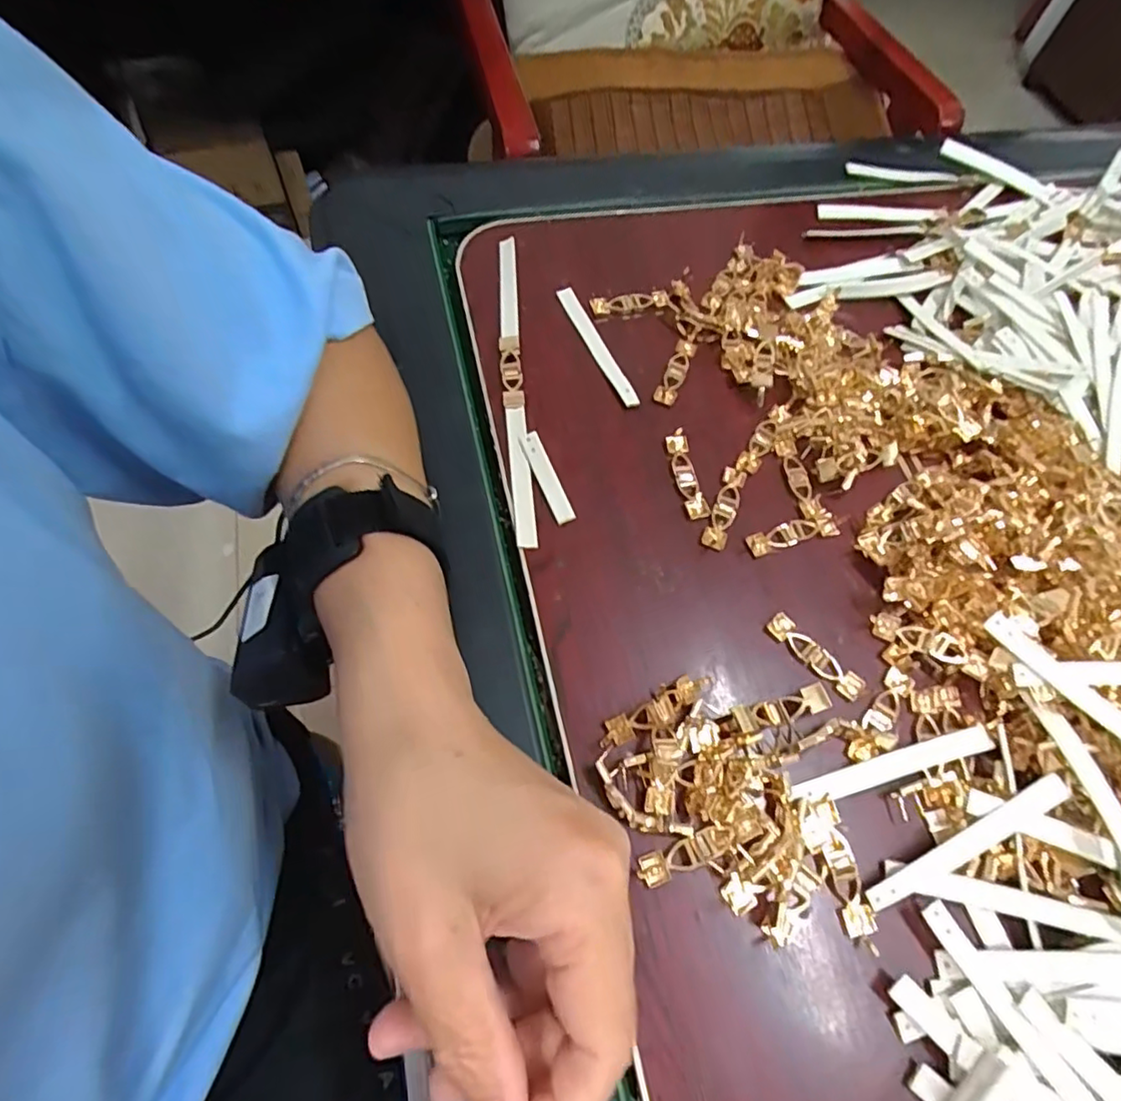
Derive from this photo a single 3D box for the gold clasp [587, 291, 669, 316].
[{"bbox_3d":[0.043,-0.155,0.383,0.048,0.007,0.010,-10,66,-10],"label":"gold clasp"}]

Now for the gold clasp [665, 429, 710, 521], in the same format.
[{"bbox_3d":[0.068,-0.041,0.331,0.011,0.007,0.051,-9,66,-10],"label":"gold clasp"}]

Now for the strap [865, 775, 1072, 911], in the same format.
[{"bbox_3d":[0.166,0.119,0.251,0.093,0.004,0.010,-28,76,-5],"label":"strap"}]

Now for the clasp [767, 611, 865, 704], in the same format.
[{"bbox_3d":[0.122,0.050,0.293,0.013,0.004,0.051,-40,74,-21],"label":"clasp"}]

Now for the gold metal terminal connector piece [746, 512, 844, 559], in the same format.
[{"bbox_3d":[0.121,-0.009,0.320,0.050,0.004,0.013,-14,67,-12],"label":"gold metal terminal connector piece"}]

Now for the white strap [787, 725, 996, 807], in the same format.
[{"bbox_3d":[0.145,0.094,0.270,0.091,0.008,0.011,-12,66,-11],"label":"white strap"}]

